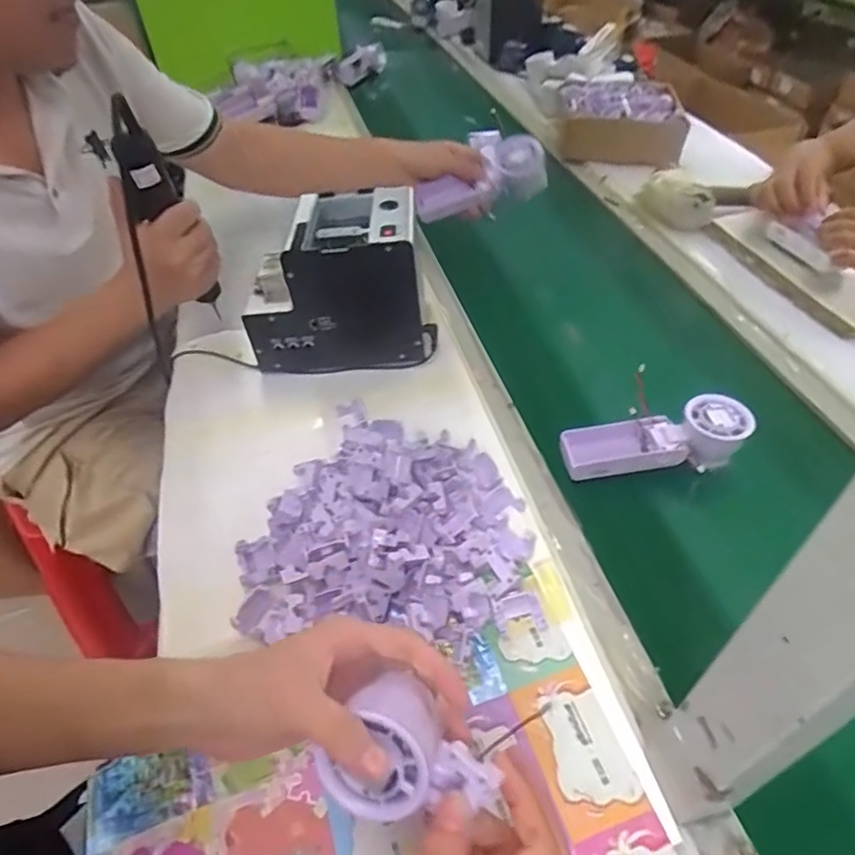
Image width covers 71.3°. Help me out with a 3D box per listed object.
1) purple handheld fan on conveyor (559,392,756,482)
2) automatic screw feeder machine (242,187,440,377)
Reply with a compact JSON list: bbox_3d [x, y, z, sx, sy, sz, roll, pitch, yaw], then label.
[{"bbox_3d":[0.212,0.008,0.557,0.168,0.038,0.053,-5,46,-5],"label":"purple handheld fan on conveyor"},{"bbox_3d":[-0.091,-0.160,0.639,0.192,0.147,0.131,-1,45,0],"label":"automatic screw feeder machine"}]

